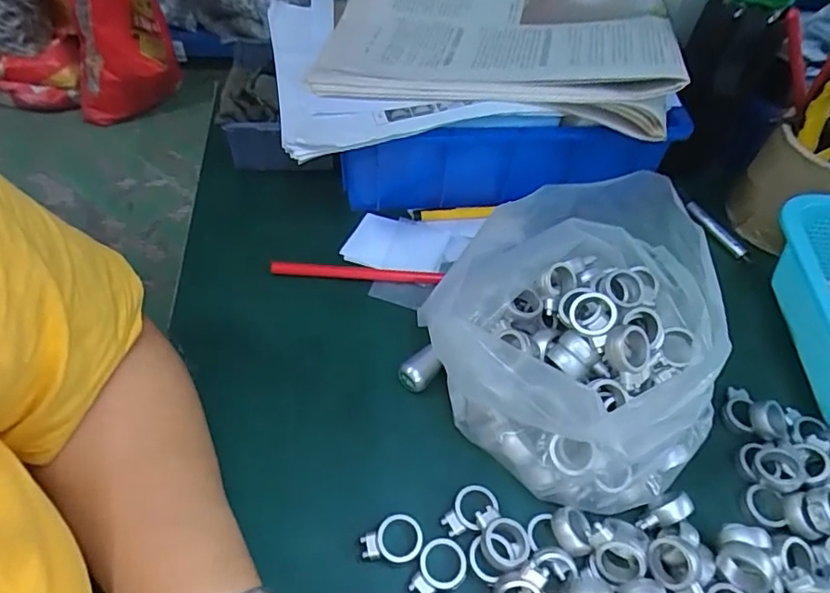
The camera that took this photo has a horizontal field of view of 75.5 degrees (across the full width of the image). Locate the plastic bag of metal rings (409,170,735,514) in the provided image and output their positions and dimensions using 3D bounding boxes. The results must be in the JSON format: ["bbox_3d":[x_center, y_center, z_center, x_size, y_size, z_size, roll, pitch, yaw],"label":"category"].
[{"bbox_3d":[0.102,0.024,0.328,0.156,0.111,0.167,-34,61,-25],"label":"plastic bag of metal rings"}]

